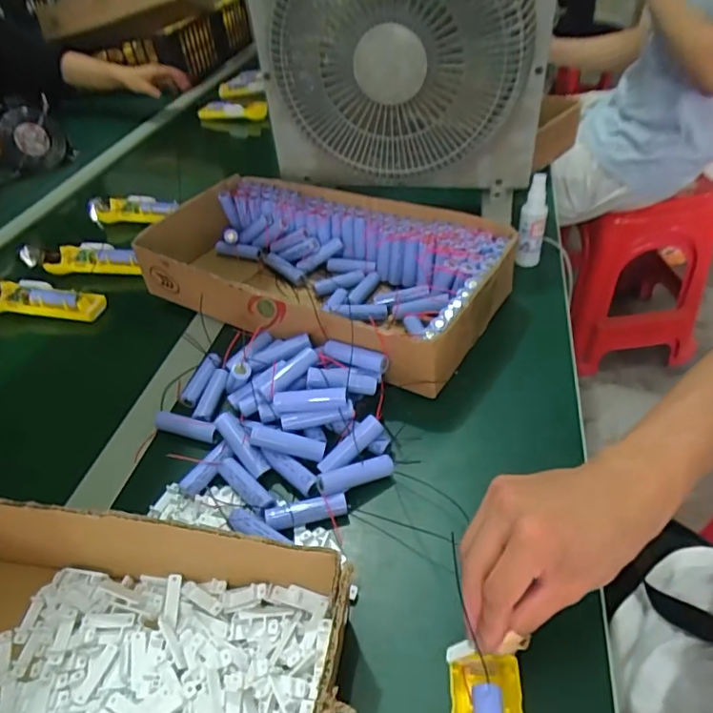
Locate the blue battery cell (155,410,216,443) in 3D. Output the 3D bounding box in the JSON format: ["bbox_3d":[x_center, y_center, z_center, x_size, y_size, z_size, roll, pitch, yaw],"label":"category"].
[{"bbox_3d":[-0.162,0.067,0.521,0.066,0.018,0.014,10,44,17],"label":"blue battery cell"}]

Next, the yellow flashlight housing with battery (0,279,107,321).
[{"bbox_3d":[-0.429,-0.076,0.715,0.207,0.033,0.044,2,42,9],"label":"yellow flashlight housing with battery"}]

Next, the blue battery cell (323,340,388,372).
[{"bbox_3d":[-0.001,-0.001,0.527,0.065,0.014,0.020,10,44,18],"label":"blue battery cell"}]

